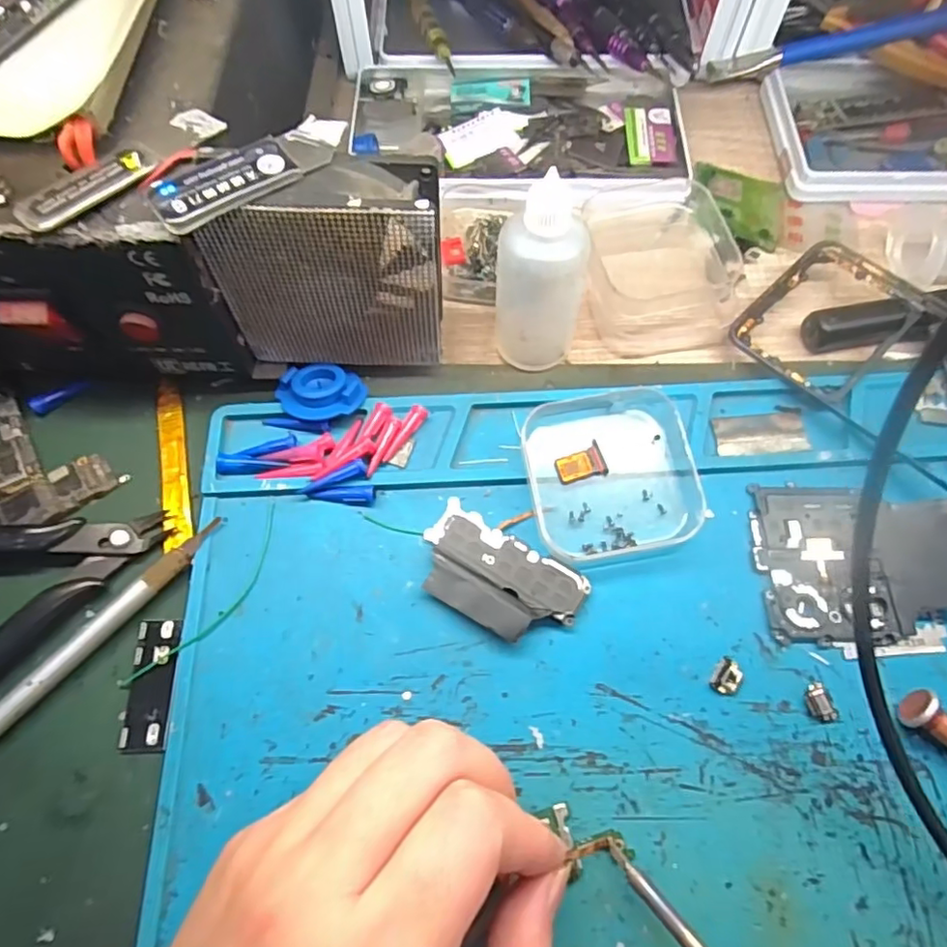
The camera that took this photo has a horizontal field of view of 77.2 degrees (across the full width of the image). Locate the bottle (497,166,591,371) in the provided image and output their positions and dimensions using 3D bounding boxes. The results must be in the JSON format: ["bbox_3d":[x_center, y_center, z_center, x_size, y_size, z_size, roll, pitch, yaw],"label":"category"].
[{"bbox_3d":[0.027,-0.075,0.234,0.034,0.076,0.028,13,68,6],"label":"bottle"}]

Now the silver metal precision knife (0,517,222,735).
[{"bbox_3d":[-0.147,0.068,0.209,0.009,0.008,0.140,40,73,16],"label":"silver metal precision knife"}]

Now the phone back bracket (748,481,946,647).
[{"bbox_3d":[0.154,0.031,0.219,0.090,0.014,0.059,1,67,1],"label":"phone back bracket"}]

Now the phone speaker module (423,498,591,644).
[{"bbox_3d":[0.009,0.039,0.221,0.061,0.008,0.035,30,70,12],"label":"phone speaker module"}]

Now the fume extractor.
[{"bbox_3d":[-0.052,-0.075,0.227,0.080,0.084,0.032,-1,67,0],"label":"fume extractor"}]

